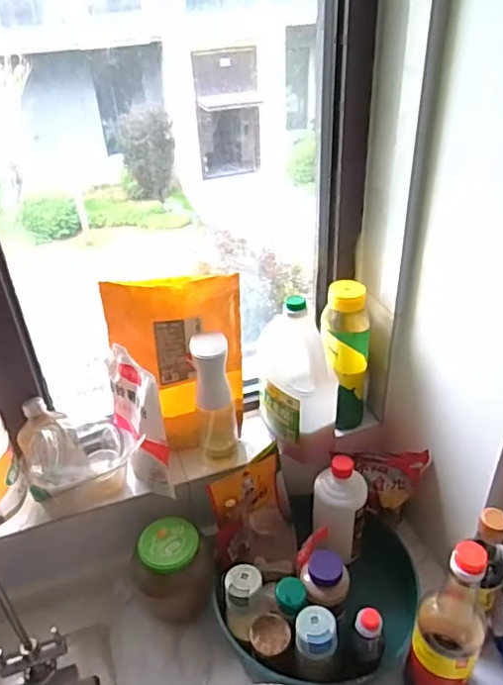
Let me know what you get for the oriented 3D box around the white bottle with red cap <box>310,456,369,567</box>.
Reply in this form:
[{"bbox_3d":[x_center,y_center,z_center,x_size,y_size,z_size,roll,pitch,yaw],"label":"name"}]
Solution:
[{"bbox_3d":[0.127,0.242,0.802,0.074,0.155,0.062,3,35,9],"label":"white bottle with red cap"}]

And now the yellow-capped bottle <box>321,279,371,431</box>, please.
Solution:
[{"bbox_3d":[0.142,0.027,0.853,0.072,0.234,0.070,7,36,15],"label":"yellow-capped bottle"}]

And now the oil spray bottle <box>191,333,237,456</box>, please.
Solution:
[{"bbox_3d":[-0.051,0.080,0.793,0.048,0.196,0.047,-2,34,1],"label":"oil spray bottle"}]

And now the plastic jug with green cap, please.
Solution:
[{"bbox_3d":[0.064,0.058,0.817,0.084,0.254,0.107,-17,37,-19],"label":"plastic jug with green cap"}]

